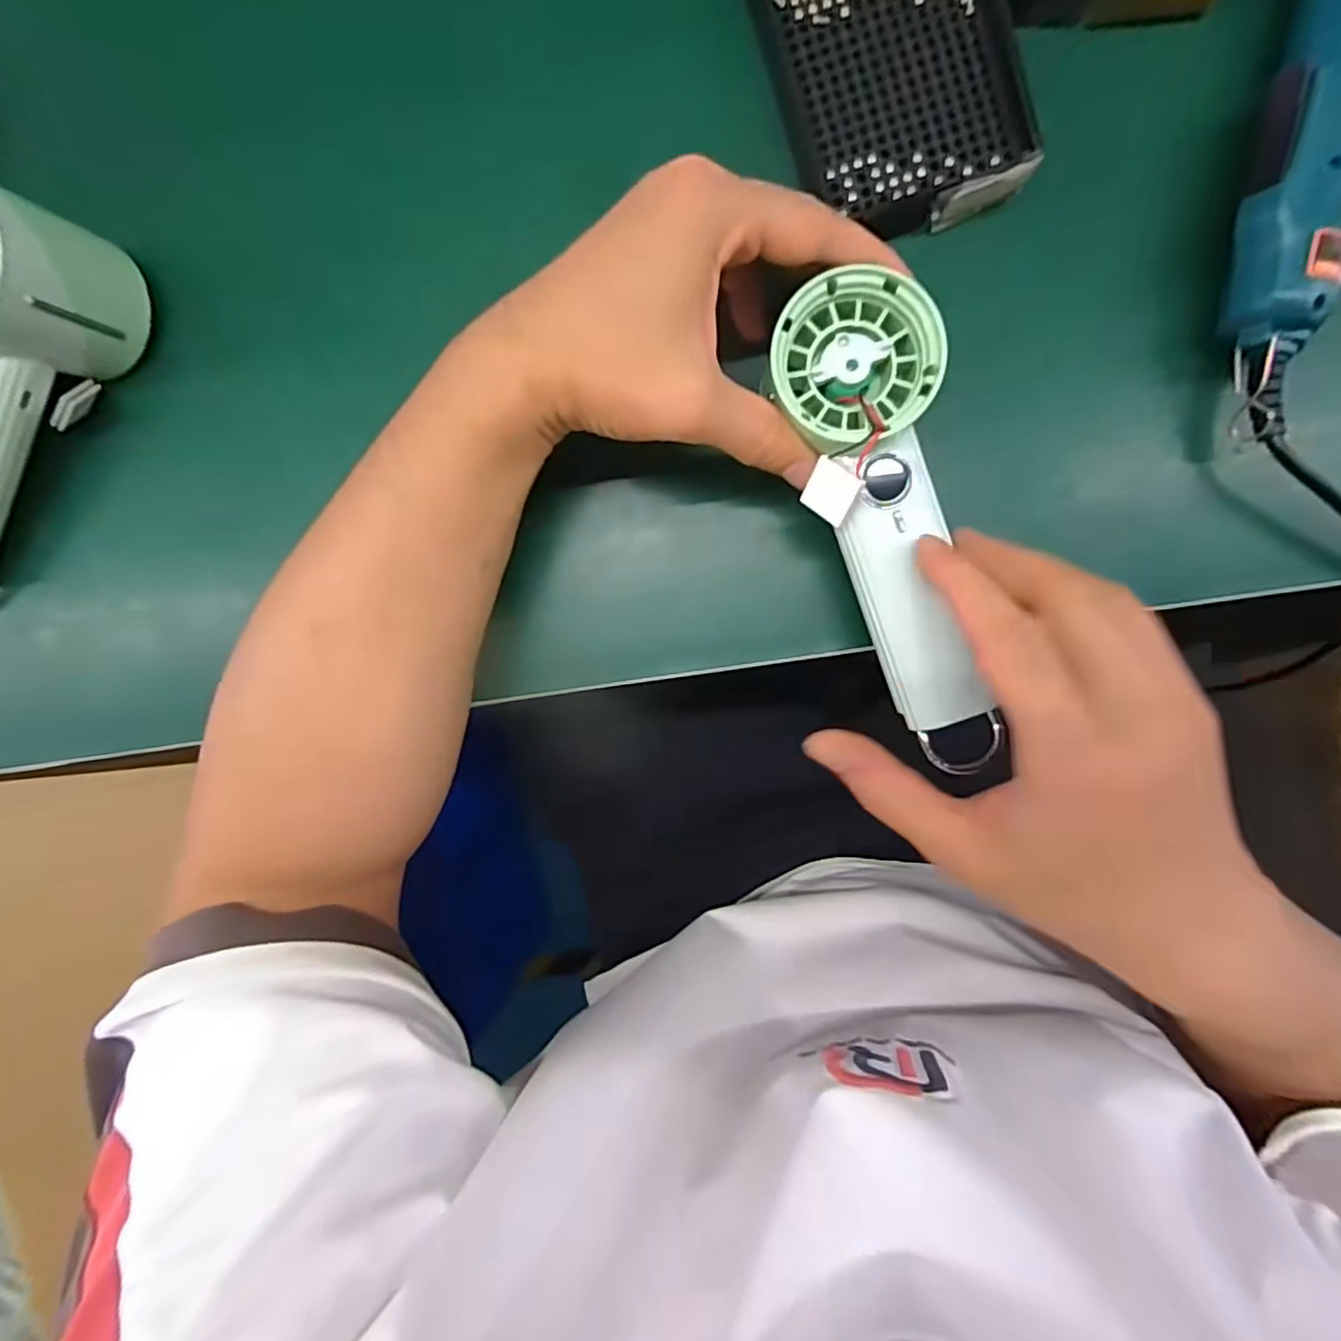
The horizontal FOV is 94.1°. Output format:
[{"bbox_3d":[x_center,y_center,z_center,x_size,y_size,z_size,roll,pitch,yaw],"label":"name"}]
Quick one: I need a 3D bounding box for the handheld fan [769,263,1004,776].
[{"bbox_3d":[0.086,-0.053,0.242,0.056,0.025,0.187,-16,97,4],"label":"handheld fan"}]

